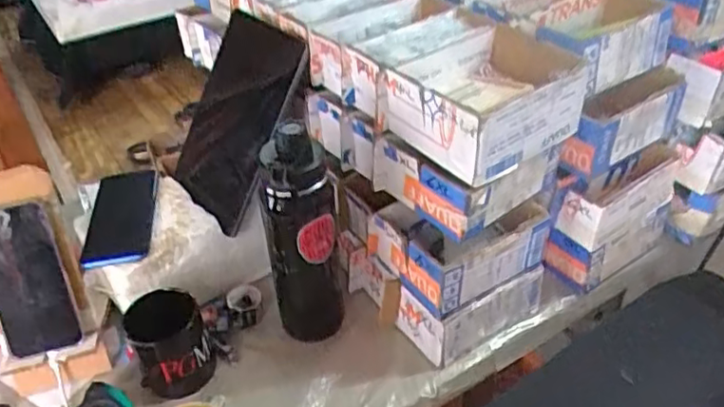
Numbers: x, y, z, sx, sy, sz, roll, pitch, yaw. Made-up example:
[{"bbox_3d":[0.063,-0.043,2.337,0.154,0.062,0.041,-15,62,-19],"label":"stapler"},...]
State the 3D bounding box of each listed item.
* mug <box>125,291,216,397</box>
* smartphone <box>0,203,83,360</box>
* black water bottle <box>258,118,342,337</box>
[{"bbox_3d":[-0.211,0.161,0.709,0.079,0.101,0.085,-2,38,2],"label":"mug"},{"bbox_3d":[-0.376,0.087,0.712,0.086,0.165,0.015,-15,9,-1],"label":"smartphone"},{"bbox_3d":[-0.067,0.036,0.719,0.076,0.280,0.076,-8,39,-6],"label":"black water bottle"}]

